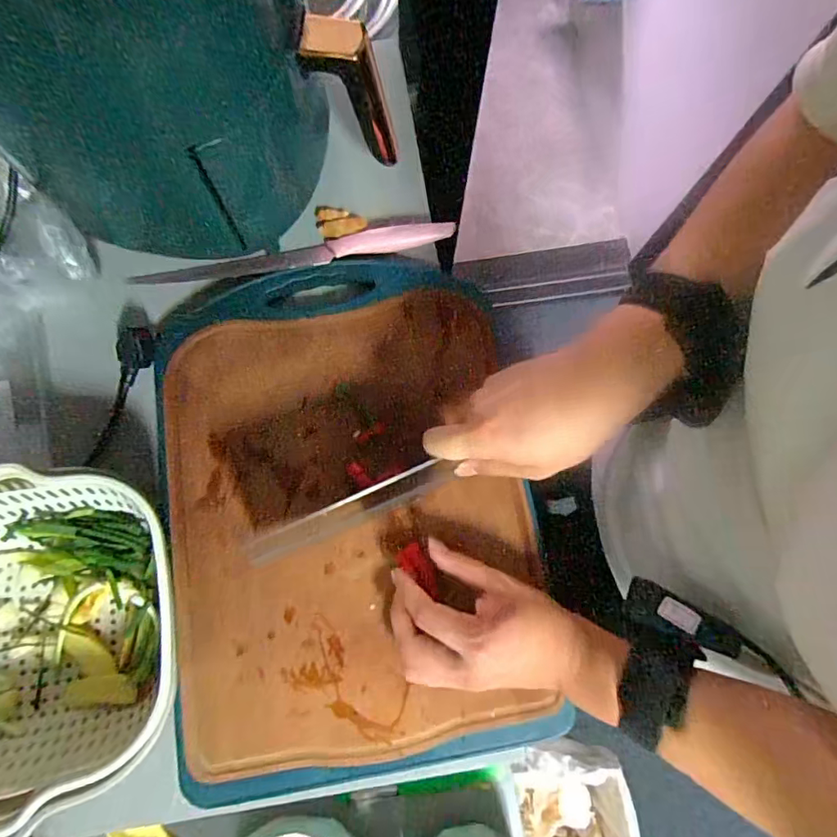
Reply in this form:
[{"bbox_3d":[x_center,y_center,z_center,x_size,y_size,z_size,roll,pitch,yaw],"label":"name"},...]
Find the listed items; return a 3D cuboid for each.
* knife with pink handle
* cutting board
[{"bbox_3d":[-0.116,-0.153,0.476,0.300,0.019,0.031,-11,78,-4],"label":"knife with pink handle"},{"bbox_3d":[-0.063,0.064,0.416,0.291,0.028,0.416,-11,78,-4],"label":"cutting board"}]

